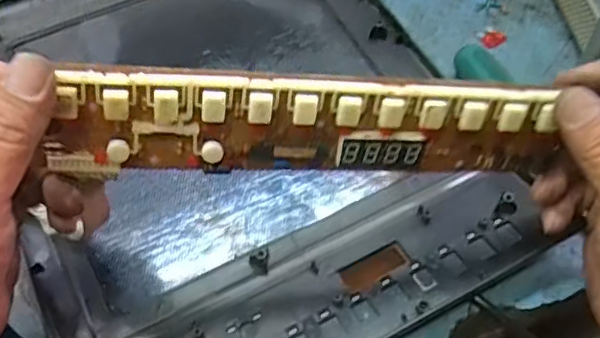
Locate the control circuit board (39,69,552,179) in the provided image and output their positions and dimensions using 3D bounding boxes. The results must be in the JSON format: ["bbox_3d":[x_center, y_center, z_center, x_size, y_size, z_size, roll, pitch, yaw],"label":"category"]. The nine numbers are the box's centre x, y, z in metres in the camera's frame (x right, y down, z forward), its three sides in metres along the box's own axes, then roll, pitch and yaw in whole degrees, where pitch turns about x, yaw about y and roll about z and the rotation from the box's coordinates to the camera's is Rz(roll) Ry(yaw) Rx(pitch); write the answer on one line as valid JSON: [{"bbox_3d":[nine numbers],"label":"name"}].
[{"bbox_3d":[0.011,-0.019,0.285,0.232,0.047,0.020,0,51,-11],"label":"control circuit board"}]

